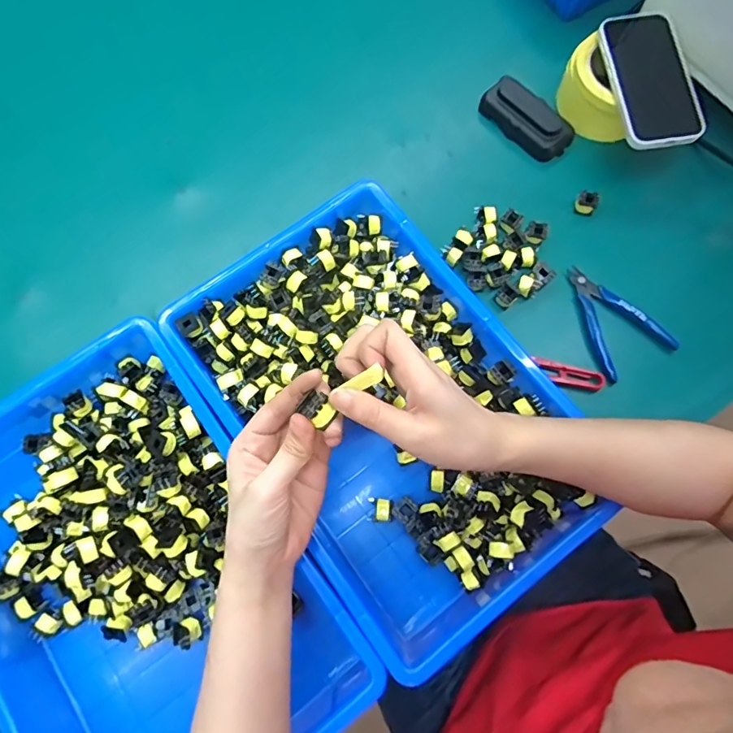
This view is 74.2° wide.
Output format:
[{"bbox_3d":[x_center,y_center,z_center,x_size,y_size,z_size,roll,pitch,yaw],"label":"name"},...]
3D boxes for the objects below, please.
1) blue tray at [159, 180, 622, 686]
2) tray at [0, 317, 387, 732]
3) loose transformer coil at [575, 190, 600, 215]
[{"bbox_3d":[0.016,0.035,0.444,0.241,0.071,0.369,-36,78,-9],"label":"blue tray"},{"bbox_3d":[-0.201,0.172,0.407,0.266,0.078,0.399,-37,79,-9],"label":"tray"},{"bbox_3d":[0.237,-0.177,0.522,0.025,0.026,0.014,17,76,4],"label":"loose transformer coil"}]

